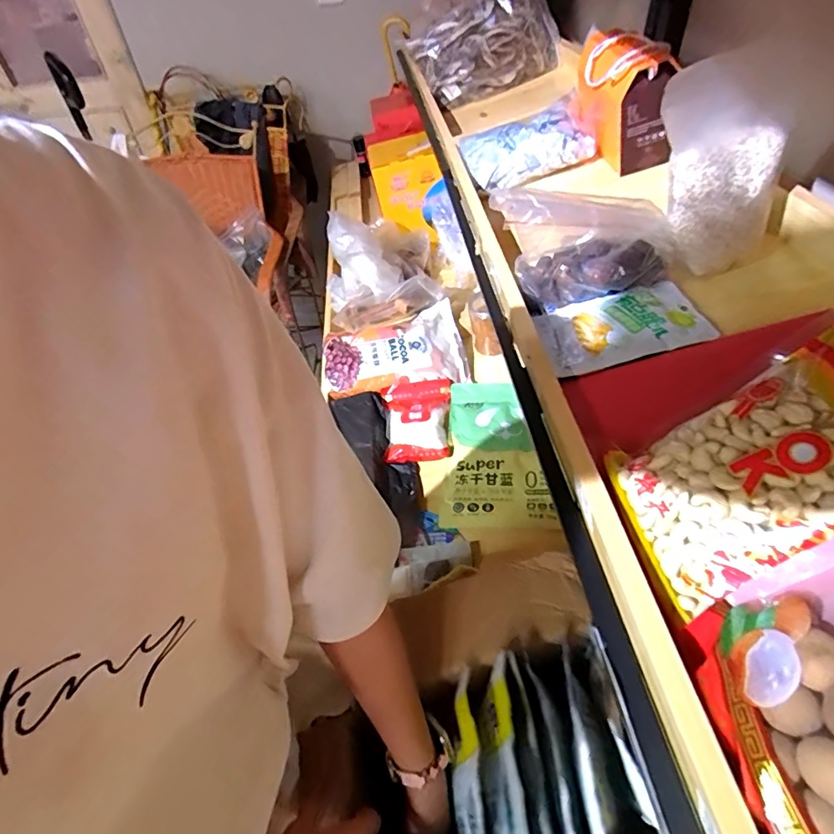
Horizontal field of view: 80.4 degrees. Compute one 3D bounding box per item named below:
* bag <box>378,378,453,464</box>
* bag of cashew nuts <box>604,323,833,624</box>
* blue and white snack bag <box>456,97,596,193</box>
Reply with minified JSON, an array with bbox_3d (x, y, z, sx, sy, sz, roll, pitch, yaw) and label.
[{"bbox_3d":[-0.002,0.003,0.993,0.136,0.034,0.193,-2,46,3],"label":"bag"},{"bbox_3d":[0.226,0.032,0.300,0.195,0.027,0.151,-32,43,25],"label":"bag of cashew nuts"},{"bbox_3d":[0.172,-0.438,0.800,0.182,0.071,0.138,-11,47,-5],"label":"blue and white snack bag"}]

